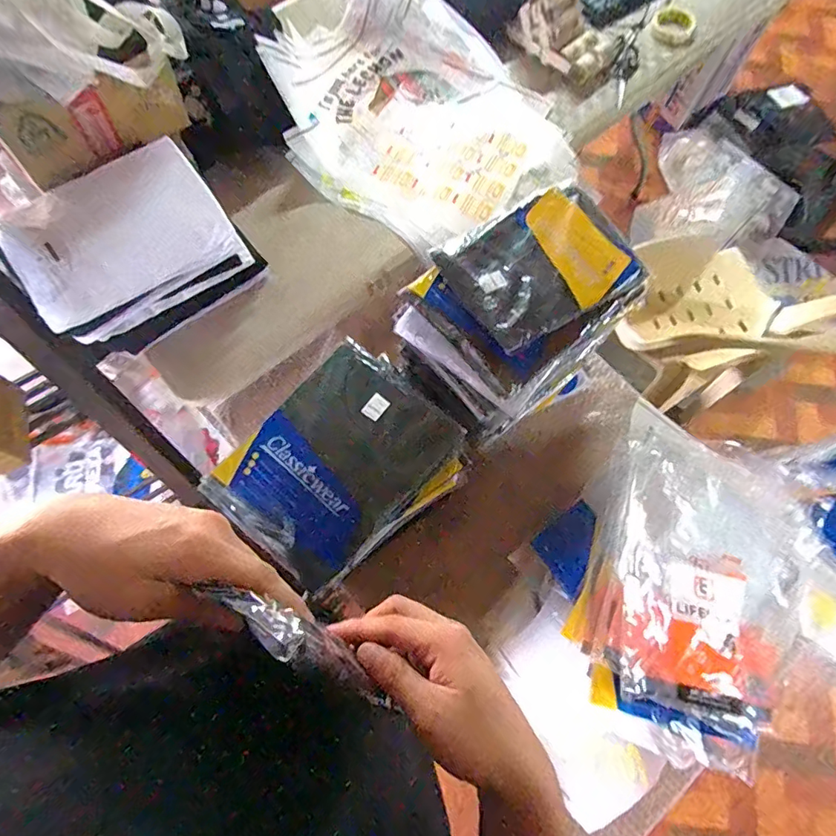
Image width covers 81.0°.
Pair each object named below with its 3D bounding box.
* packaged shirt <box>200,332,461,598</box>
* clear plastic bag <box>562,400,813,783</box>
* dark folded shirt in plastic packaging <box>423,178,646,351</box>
[{"bbox_3d":[-0.113,0.054,0.660,0.225,0.041,0.290,41,75,13],"label":"packaged shirt"},{"bbox_3d":[0.354,0.213,0.627,0.270,0.070,0.363,29,71,0],"label":"clear plastic bag"},{"bbox_3d":[0.170,-0.214,0.668,0.243,0.021,0.186,-29,73,-11],"label":"dark folded shirt in plastic packaging"}]

